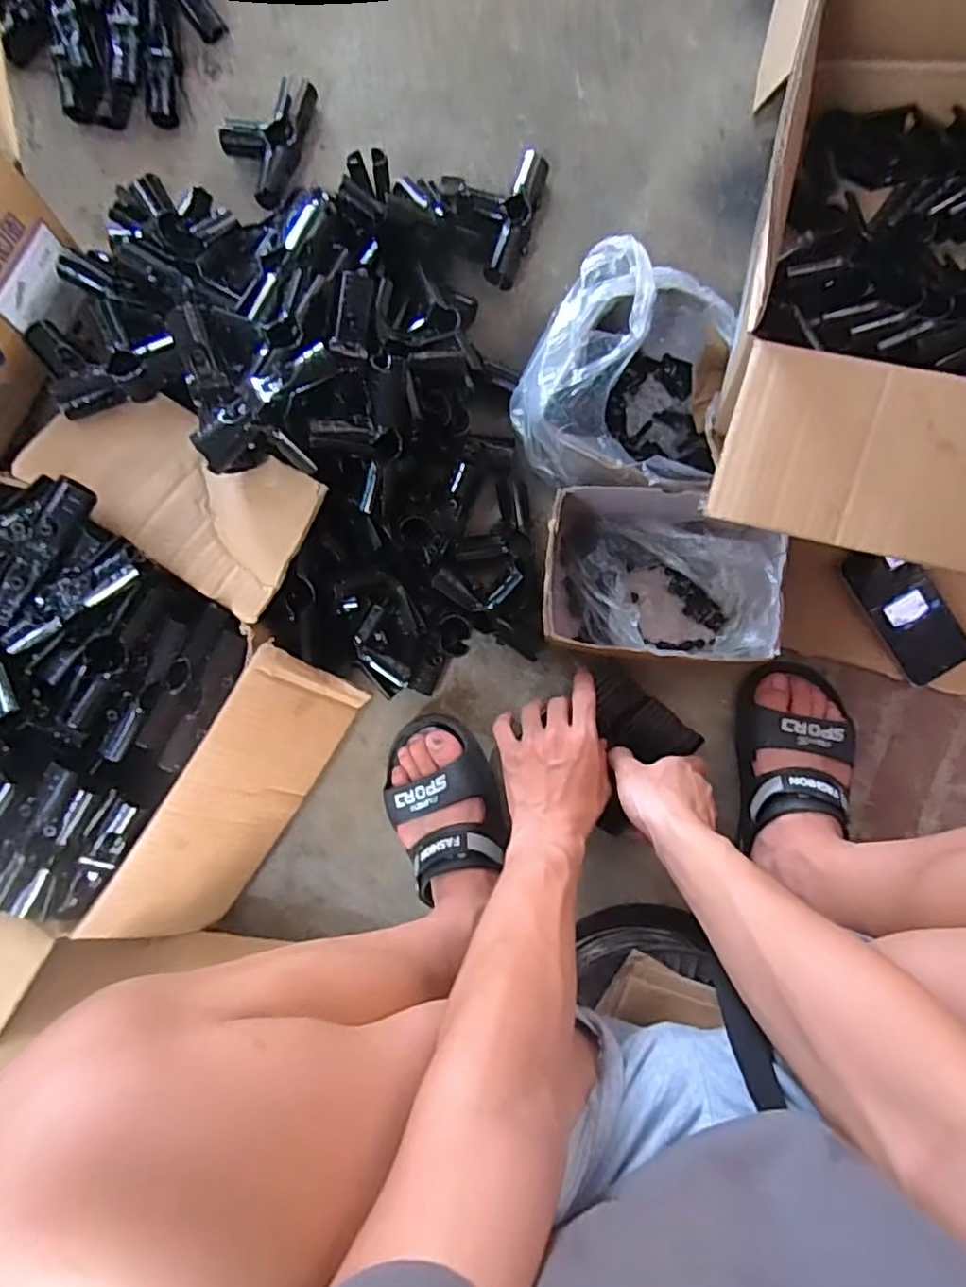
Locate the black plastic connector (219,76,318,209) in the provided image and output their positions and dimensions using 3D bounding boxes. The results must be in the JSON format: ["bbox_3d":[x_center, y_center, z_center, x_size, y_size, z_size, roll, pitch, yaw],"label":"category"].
[{"bbox_3d":[-0.240,-0.551,0.708,0.079,0.034,0.140,21,89,4],"label":"black plastic connector"}]

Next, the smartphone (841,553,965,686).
[{"bbox_3d":[0.421,-0.033,0.639,0.070,0.007,0.146,-33,95,6],"label":"smartphone"}]

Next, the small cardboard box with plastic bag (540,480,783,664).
[{"bbox_3d":[0.166,-0.065,0.621,0.212,0.099,0.153,5,88,4],"label":"small cardboard box with plastic bag"}]

